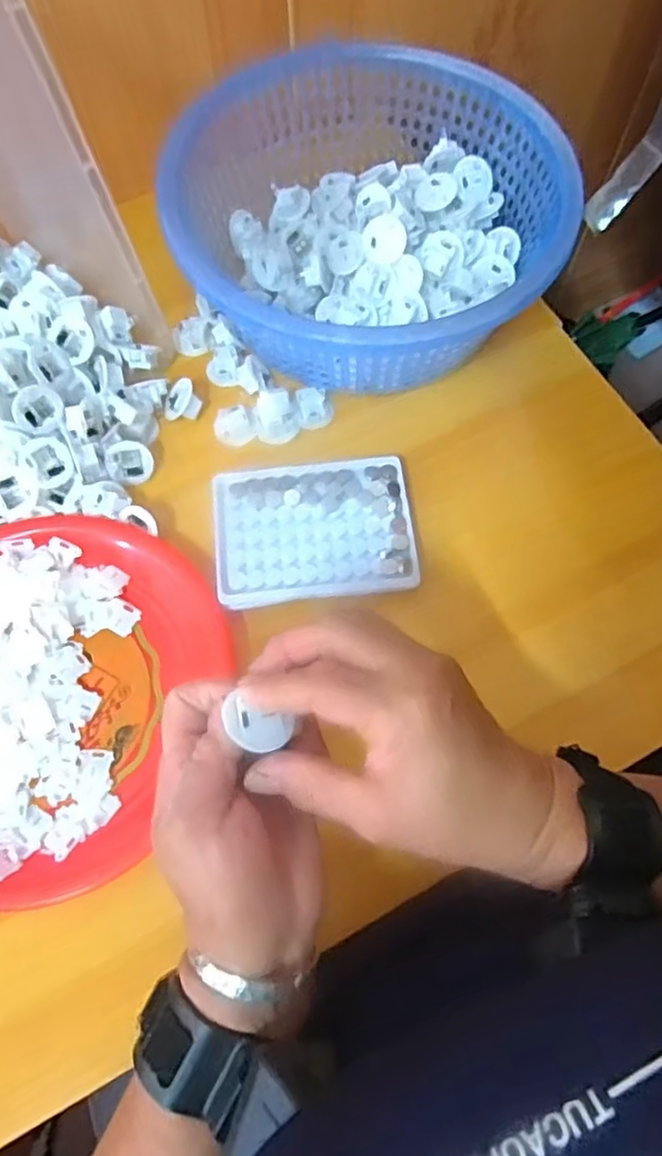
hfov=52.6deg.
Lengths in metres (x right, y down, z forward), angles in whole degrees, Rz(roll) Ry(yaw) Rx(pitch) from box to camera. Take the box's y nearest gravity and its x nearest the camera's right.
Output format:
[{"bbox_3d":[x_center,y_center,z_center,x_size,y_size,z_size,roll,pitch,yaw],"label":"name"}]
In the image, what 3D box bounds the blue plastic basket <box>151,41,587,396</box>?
[{"bbox_3d":[0.022,-0.258,0.484,0.263,0.095,0.258,0,69,0],"label":"blue plastic basket"}]

